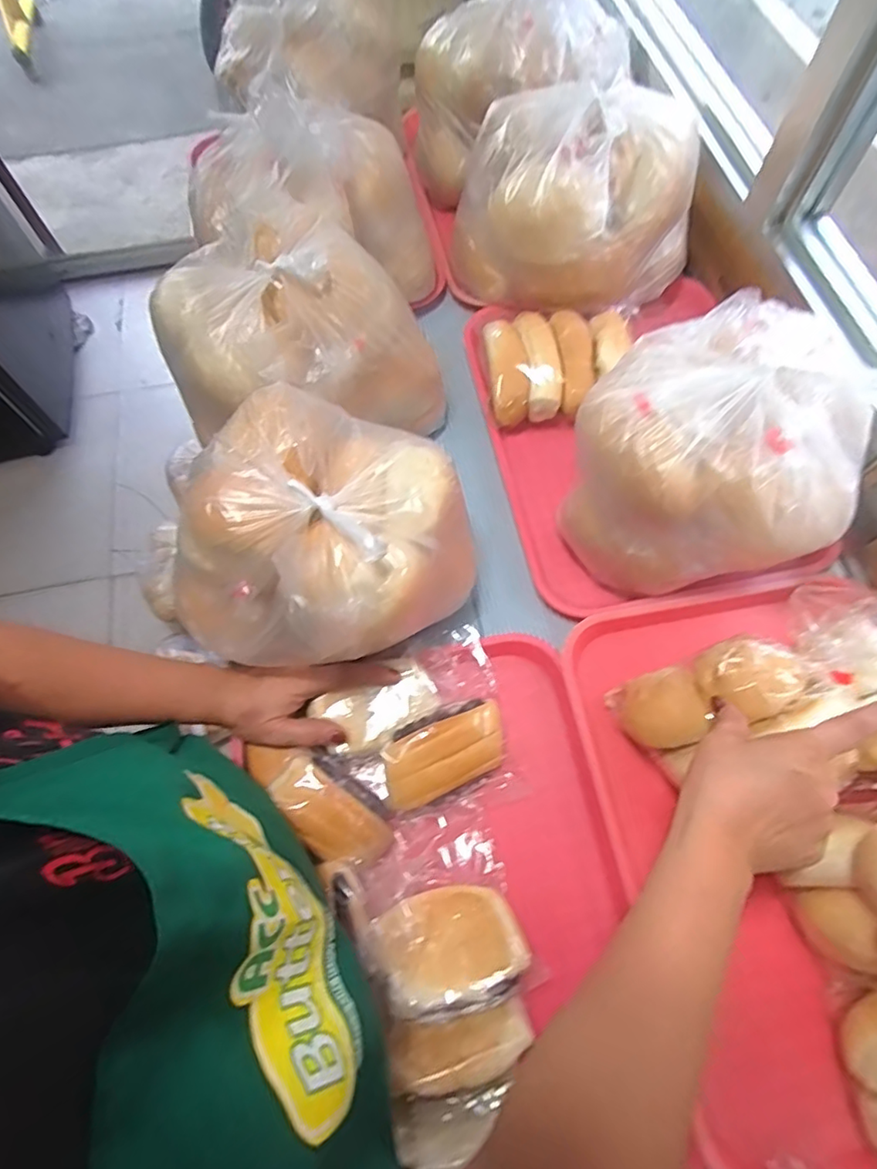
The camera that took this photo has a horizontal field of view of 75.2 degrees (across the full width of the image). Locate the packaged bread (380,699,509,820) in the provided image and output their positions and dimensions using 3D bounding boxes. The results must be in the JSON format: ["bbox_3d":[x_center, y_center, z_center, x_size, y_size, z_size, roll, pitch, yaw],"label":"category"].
[{"bbox_3d":[0.005,0.143,0.481,0.105,0.034,0.069,-16,67,-6],"label":"packaged bread"}]

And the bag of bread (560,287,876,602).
[{"bbox_3d":[0.222,-0.109,0.496,0.207,0.171,0.190,4,67,3],"label":"bag of bread"}]

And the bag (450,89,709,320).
[{"bbox_3d":[0.149,-0.417,0.632,0.260,0.147,0.161,6,67,4],"label":"bag"}]

